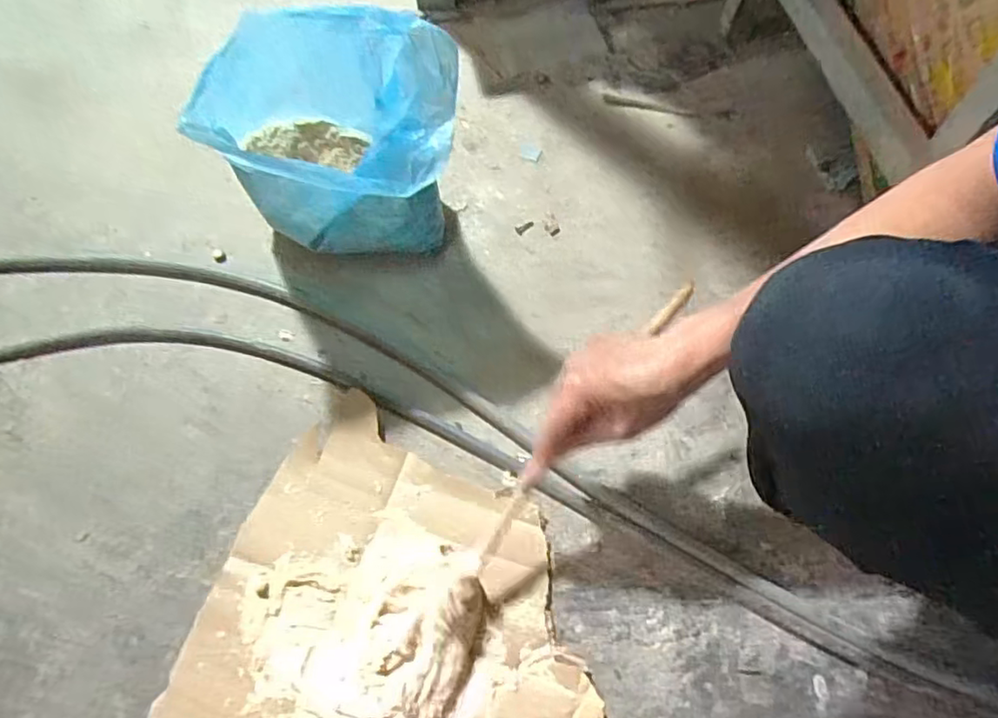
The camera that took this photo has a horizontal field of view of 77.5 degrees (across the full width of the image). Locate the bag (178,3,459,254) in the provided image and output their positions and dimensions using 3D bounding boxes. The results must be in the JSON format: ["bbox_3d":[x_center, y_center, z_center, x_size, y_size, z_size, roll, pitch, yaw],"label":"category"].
[{"bbox_3d":[-0.130,-0.177,0.519,0.187,0.231,0.159,-9,63,-4],"label":"bag"}]

